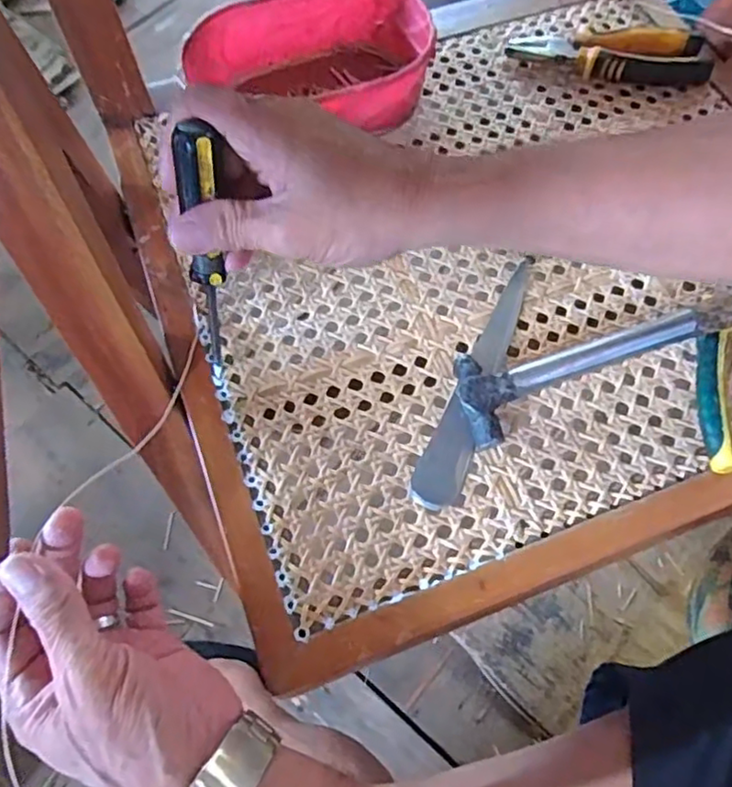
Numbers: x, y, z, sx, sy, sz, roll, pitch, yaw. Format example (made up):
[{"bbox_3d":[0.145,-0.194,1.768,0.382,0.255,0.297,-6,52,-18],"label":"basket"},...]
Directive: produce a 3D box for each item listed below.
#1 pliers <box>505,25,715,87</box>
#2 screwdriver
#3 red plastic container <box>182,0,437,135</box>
[{"bbox_3d":[0.205,-0.290,0.530,0.162,0.020,0.057,12,66,9],"label":"pliers"},{"bbox_3d":[-0.089,-0.067,0.352,0.022,0.163,0.019,24,52,14],"label":"screwdriver"},{"bbox_3d":[-0.039,-0.256,0.499,0.184,0.058,0.122,-21,65,-6],"label":"red plastic container"}]

